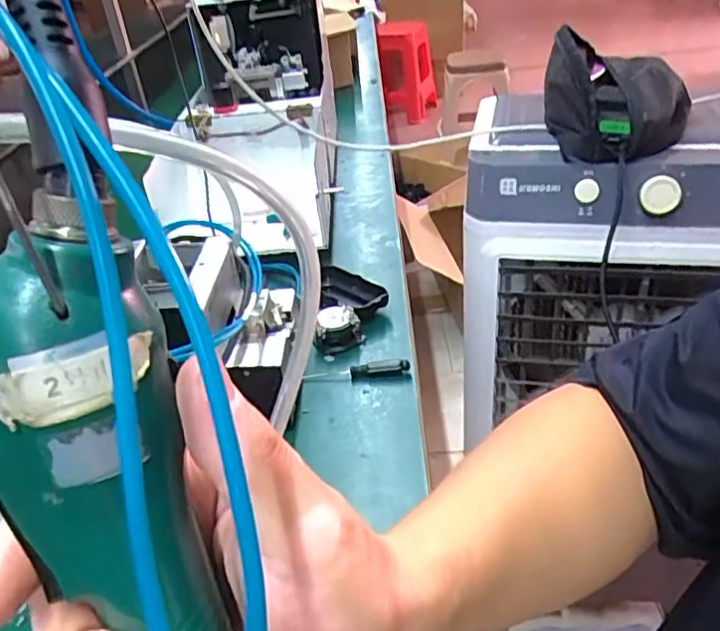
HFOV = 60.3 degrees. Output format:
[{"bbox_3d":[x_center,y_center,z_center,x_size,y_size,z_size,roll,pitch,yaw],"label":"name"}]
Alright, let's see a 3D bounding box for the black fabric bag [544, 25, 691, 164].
[{"bbox_3d":[0.300,-0.264,0.724,0.155,0.102,0.197,10,38,22],"label":"black fabric bag"}]

